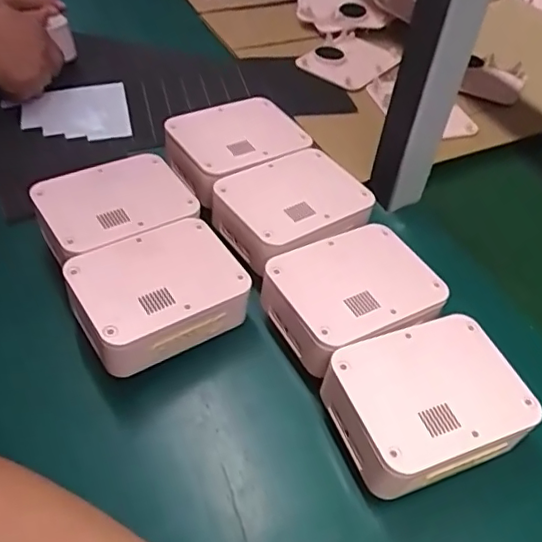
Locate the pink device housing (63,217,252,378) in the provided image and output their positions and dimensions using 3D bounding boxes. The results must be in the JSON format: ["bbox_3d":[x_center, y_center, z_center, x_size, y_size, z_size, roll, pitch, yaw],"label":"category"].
[{"bbox_3d":[-0.093,0.021,0.475,0.131,0.061,0.098,-26,55,-24],"label":"pink device housing"}]

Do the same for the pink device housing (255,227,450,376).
[{"bbox_3d":[0.067,0.018,0.466,0.127,0.039,0.102,-20,53,-21],"label":"pink device housing"}]

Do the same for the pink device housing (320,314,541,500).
[{"bbox_3d":[0.112,0.097,0.415,0.129,0.057,0.102,-15,52,-17],"label":"pink device housing"}]

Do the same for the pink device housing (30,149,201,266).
[{"bbox_3d":[-0.143,-0.048,0.536,0.131,0.064,0.106,-21,54,-21],"label":"pink device housing"}]

